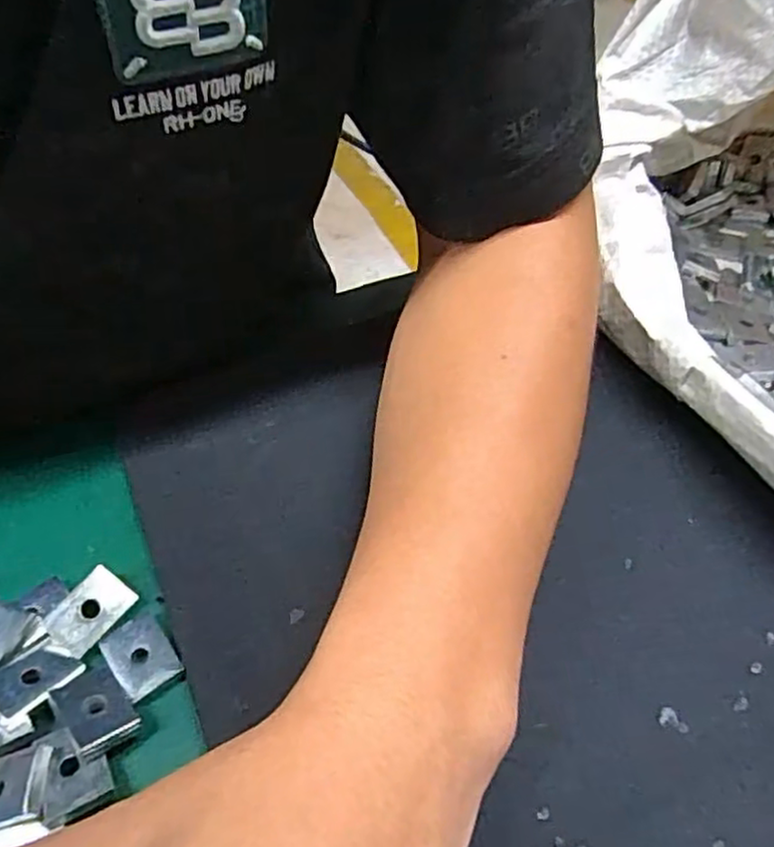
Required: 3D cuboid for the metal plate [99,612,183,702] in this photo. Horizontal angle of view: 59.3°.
[{"bbox_3d":[-0.084,0.079,0.231,0.020,0.004,0.028,-32,54,-22],"label":"metal plate"}]

